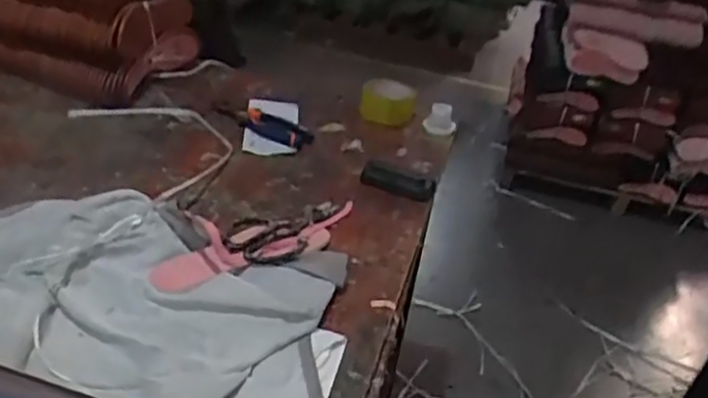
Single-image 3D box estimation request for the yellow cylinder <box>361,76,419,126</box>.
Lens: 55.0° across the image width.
[{"bbox_3d":[0.060,-0.172,1.217,0.100,0.047,0.111,10,33,3],"label":"yellow cylinder"}]

